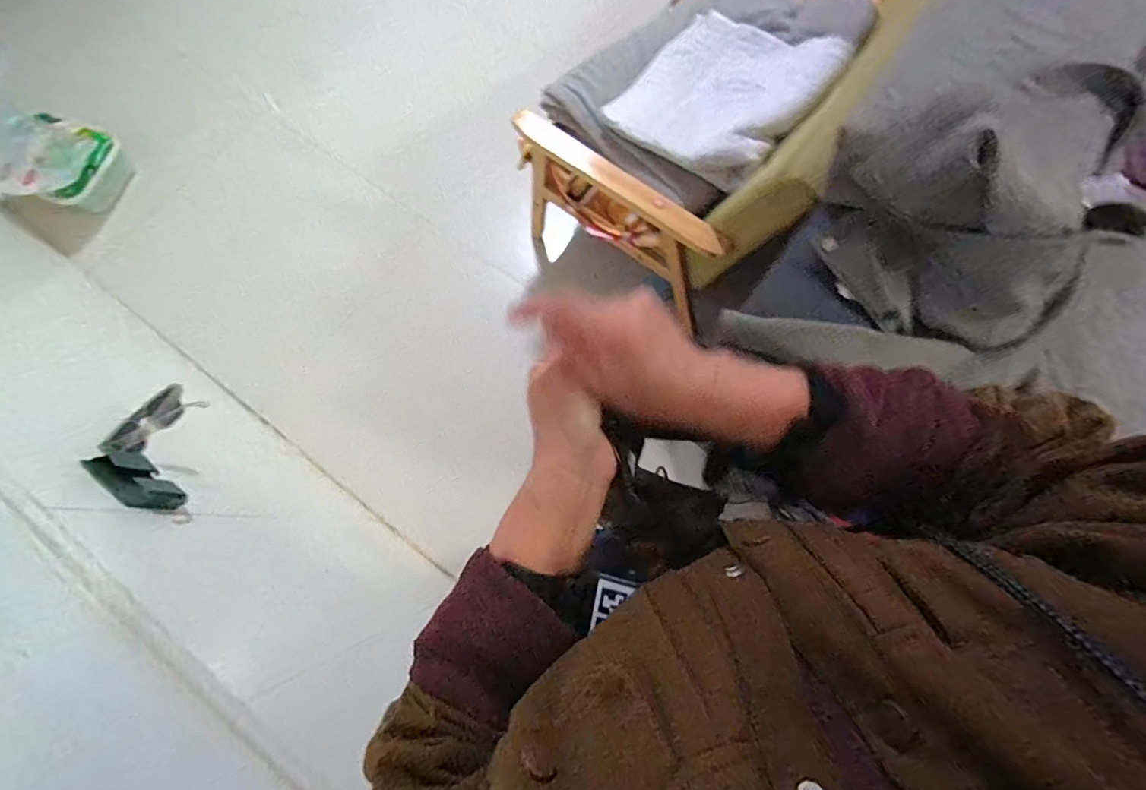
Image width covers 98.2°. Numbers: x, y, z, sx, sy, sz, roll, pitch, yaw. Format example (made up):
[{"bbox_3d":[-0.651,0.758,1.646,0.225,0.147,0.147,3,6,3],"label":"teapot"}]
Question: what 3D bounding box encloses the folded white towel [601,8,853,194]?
[{"bbox_3d":[0.335,-0.686,1.107,0.383,0.096,0.424,36,78,9],"label":"folded white towel"}]

